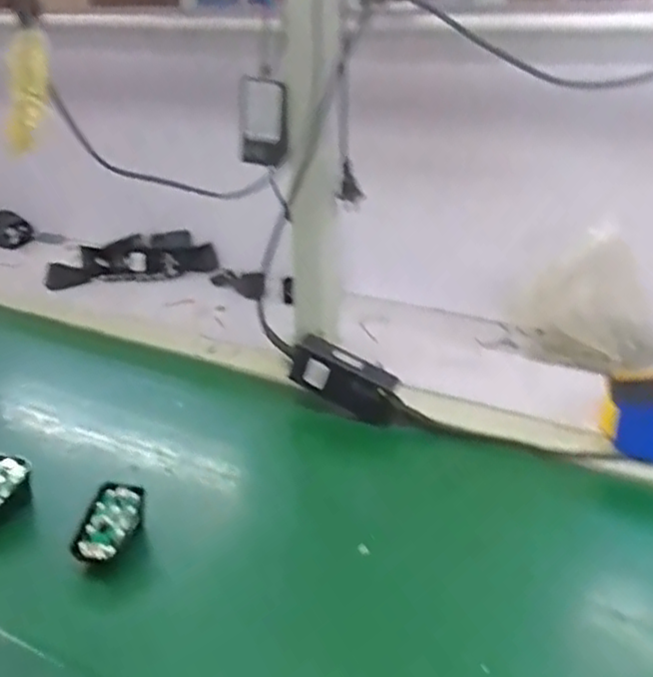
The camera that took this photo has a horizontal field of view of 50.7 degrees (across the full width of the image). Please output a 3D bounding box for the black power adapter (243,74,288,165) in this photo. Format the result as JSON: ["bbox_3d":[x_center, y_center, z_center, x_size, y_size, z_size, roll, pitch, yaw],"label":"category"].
[{"bbox_3d":[-0.064,-0.218,0.699,0.045,0.083,0.027,-3,25,-5],"label":"black power adapter"}]

